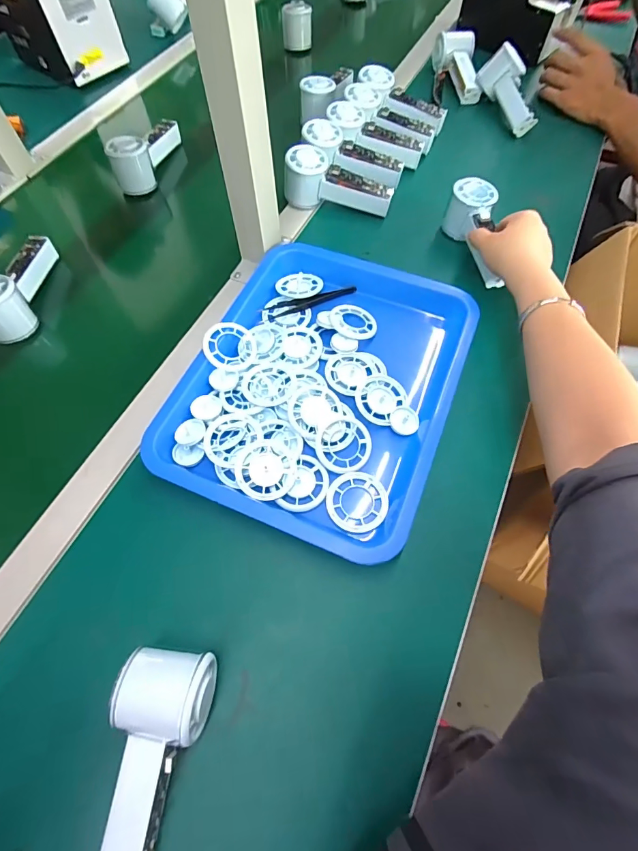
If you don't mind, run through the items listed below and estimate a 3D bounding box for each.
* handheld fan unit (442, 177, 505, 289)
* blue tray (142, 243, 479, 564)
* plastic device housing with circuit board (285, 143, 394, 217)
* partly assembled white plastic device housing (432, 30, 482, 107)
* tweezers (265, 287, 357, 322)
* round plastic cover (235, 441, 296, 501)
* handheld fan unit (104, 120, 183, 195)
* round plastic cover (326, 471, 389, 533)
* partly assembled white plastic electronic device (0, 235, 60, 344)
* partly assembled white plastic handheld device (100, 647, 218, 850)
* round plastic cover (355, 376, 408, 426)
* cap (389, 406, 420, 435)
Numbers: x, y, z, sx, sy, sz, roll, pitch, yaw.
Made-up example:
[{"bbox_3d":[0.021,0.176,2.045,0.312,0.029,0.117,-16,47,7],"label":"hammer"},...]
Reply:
[{"bbox_3d":[0.210,-0.239,0.526,0.054,0.058,0.150,-15,66,-7],"label":"handheld fan unit"},{"bbox_3d":[0.014,-0.061,0.456,0.267,0.036,0.363,21,67,9],"label":"blue tray"},{"bbox_3d":[0.029,-0.340,0.578,0.145,0.059,0.053,7,63,4],"label":"plastic device housing with circuit board"},{"bbox_3d":[0.248,-0.631,0.733,0.063,0.044,0.152,-15,80,-7],"label":"partly assembled white plastic device housing"},{"bbox_3d":[-0.009,-0.154,0.506,0.113,0.010,0.021,-21,64,-11],"label":"tweezers"},{"bbox_3d":[-0.051,0.042,0.400,0.055,0.010,0.057,0,62,0],"label":"round plastic cover"},{"bbox_3d":[-0.263,-0.417,0.626,0.050,0.059,0.154,11,63,5],"label":"handheld fan unit"},{"bbox_3d":[0.037,0.072,0.398,0.058,0.004,0.059,0,62,0],"label":"round plastic cover"},{"bbox_3d":[-0.373,-0.175,0.505,0.045,0.062,0.151,-1,62,0],"label":"partly assembled white plastic electronic device"},{"bbox_3d":[-0.116,0.243,0.294,0.061,0.062,0.148,4,62,2],"label":"partly assembled white plastic handheld device"},{"bbox_3d":[0.065,-0.029,0.441,0.050,0.010,0.055,0,62,0],"label":"round plastic cover"},{"bbox_3d":[0.089,-0.007,0.429,0.030,0.006,0.029,0,62,0],"label":"cap"}]

